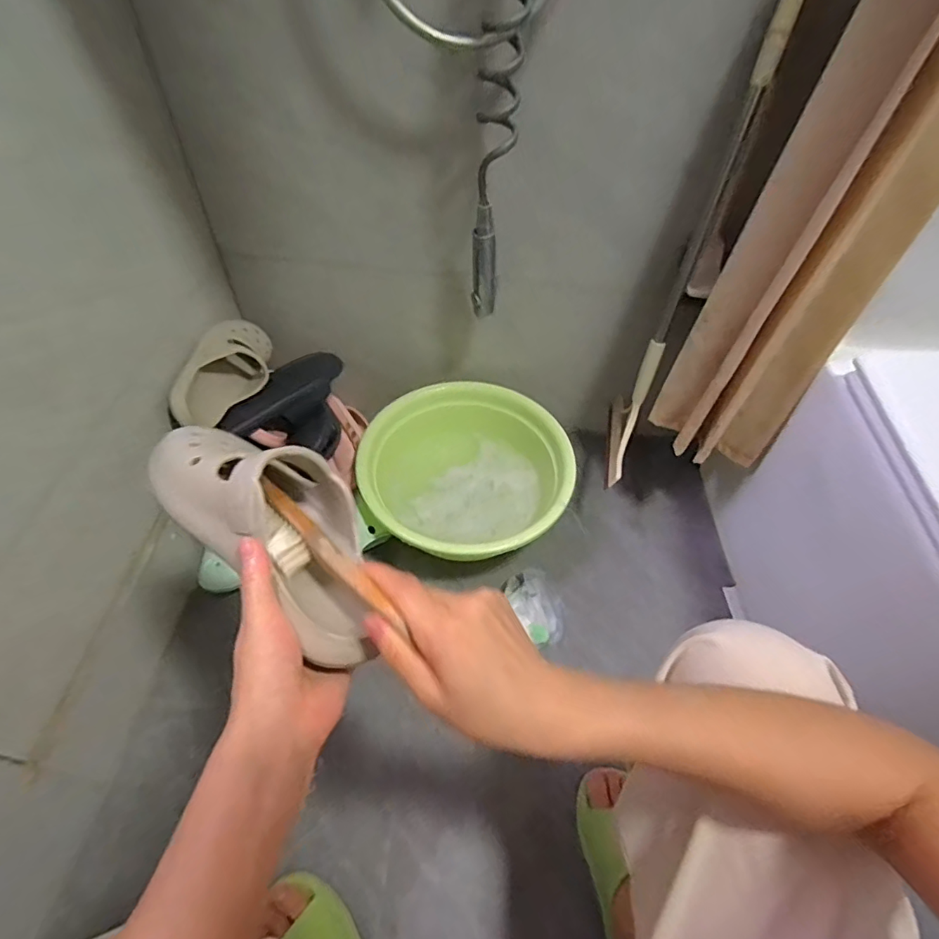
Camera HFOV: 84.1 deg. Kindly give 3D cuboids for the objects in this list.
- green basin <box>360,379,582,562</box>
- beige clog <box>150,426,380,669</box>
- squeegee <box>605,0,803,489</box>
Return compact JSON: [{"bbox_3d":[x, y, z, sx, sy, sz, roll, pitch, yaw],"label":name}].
[{"bbox_3d":[-0.013,-0.006,0.906,0.340,0.166,0.357,1,51,-1],"label":"green basin"},{"bbox_3d":[-0.144,0.040,0.388,0.107,0.092,0.231,-33,63,-25],"label":"beige clog"},{"bbox_3d":[0.276,-0.239,0.696,0.057,0.621,0.231,18,53,13],"label":"squeegee"}]

